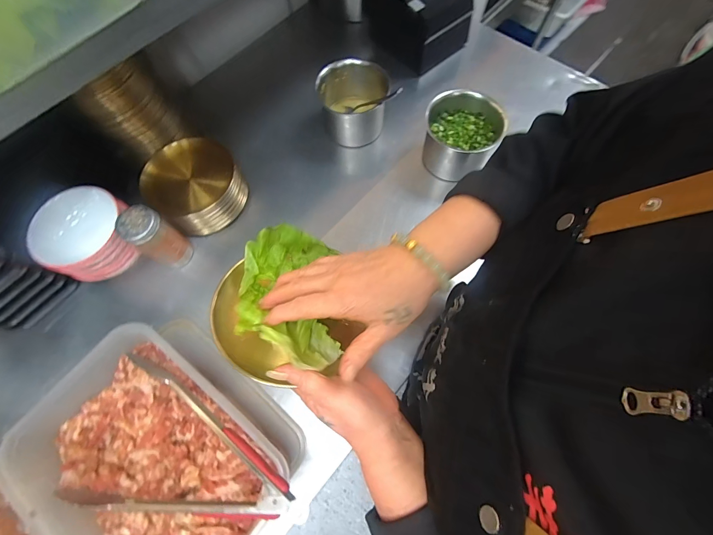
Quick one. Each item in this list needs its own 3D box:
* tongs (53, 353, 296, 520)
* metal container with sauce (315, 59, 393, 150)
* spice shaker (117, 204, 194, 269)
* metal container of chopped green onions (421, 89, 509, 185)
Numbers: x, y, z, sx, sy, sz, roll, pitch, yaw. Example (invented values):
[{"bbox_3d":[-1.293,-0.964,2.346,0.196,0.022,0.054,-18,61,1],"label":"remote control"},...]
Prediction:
[{"bbox_3d":[-0.196,0.220,0.382,0.273,0.062,0.171,15,70,8],"label":"tongs"},{"bbox_3d":[-0.005,-0.318,0.634,0.136,0.102,0.112,2,69,3],"label":"metal container with sauce"},{"bbox_3d":[-0.321,-0.042,0.540,0.052,0.139,0.059,33,74,13],"label":"spice shaker"},{"bbox_3d":[0.191,-0.234,0.594,0.124,0.099,0.129,-1,69,2],"label":"metal container of chopped green onions"}]

